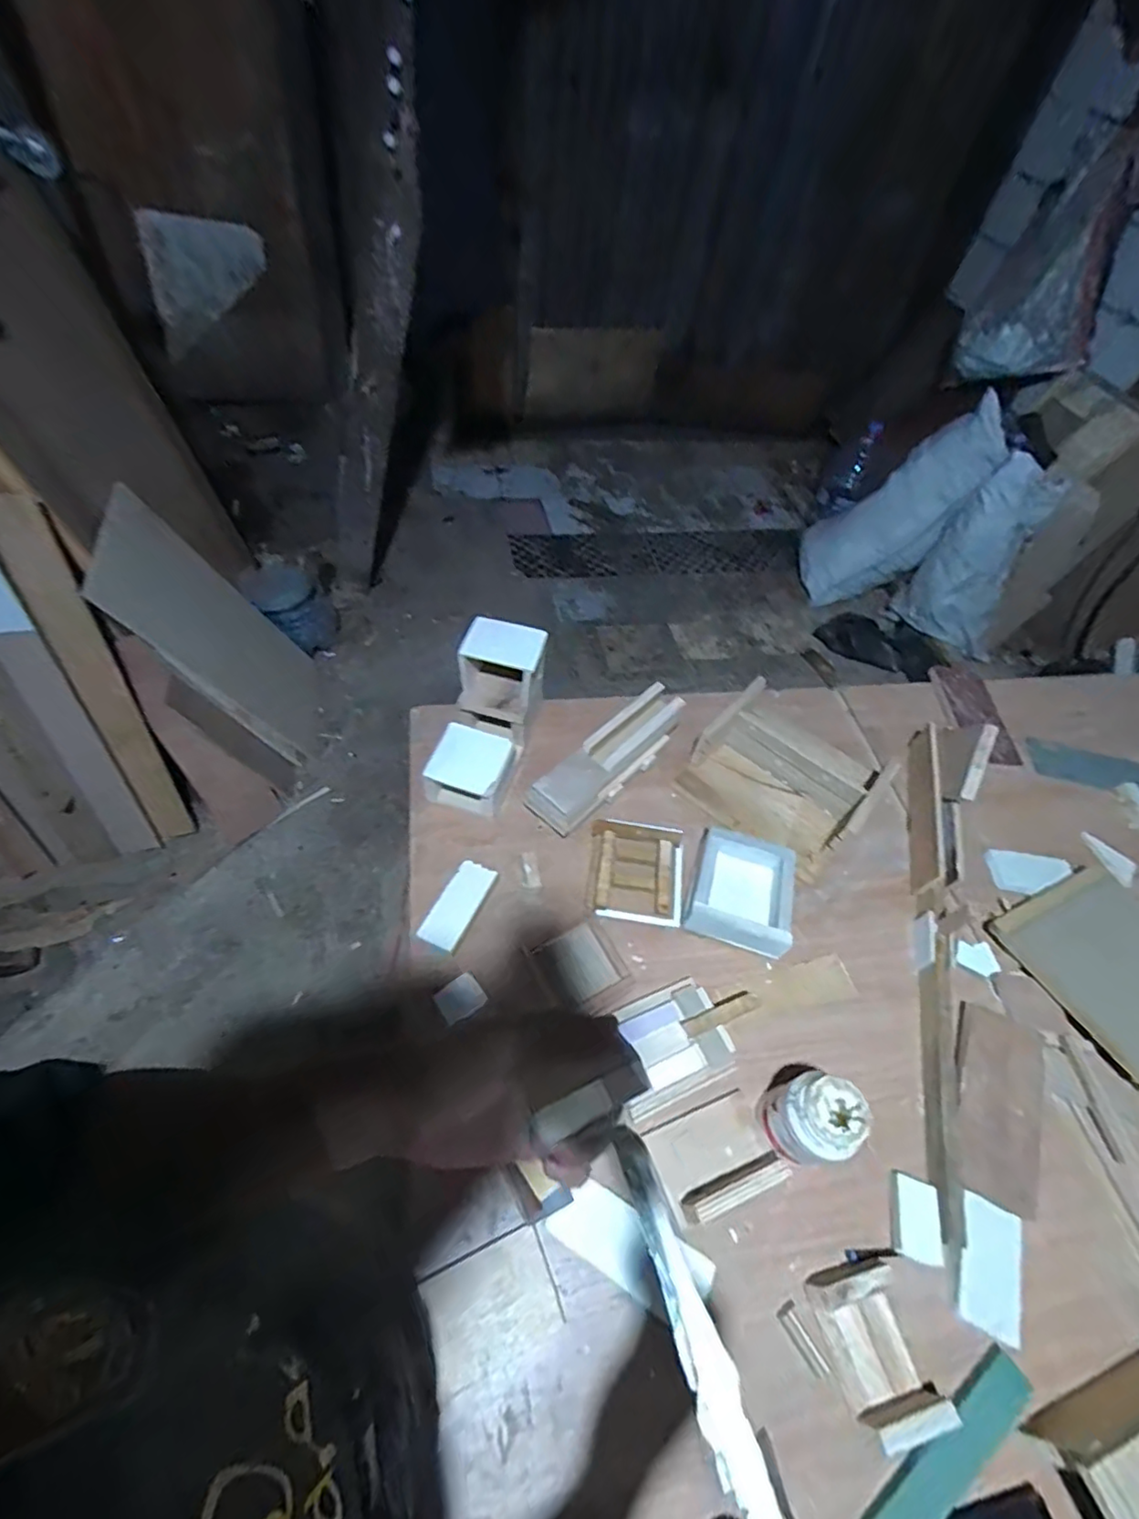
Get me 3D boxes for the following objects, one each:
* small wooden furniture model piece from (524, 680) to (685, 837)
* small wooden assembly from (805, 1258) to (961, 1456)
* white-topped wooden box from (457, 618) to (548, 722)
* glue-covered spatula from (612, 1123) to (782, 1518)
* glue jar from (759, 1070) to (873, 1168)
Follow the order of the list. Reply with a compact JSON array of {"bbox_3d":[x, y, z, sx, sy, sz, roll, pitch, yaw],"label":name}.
[{"bbox_3d":[0.064,-0.003,0.925,0.077,0.075,0.294,40,60,20],"label":"small wooden furniture model piece"},{"bbox_3d":[0.293,0.561,0.575,0.078,0.036,0.121,-11,57,-14],"label":"small wooden assembly"},{"bbox_3d":[-0.102,-0.135,0.915,0.117,0.096,0.102,14,55,3],"label":"white-topped wooden box"},{"bbox_3d":[0.053,0.230,0.213,0.016,0.012,0.190,-17,78,-17],"label":"glue-covered spatula"},{"bbox_3d":[0.256,0.382,0.642,0.070,0.119,0.075,3,55,-5],"label":"glue jar"}]

